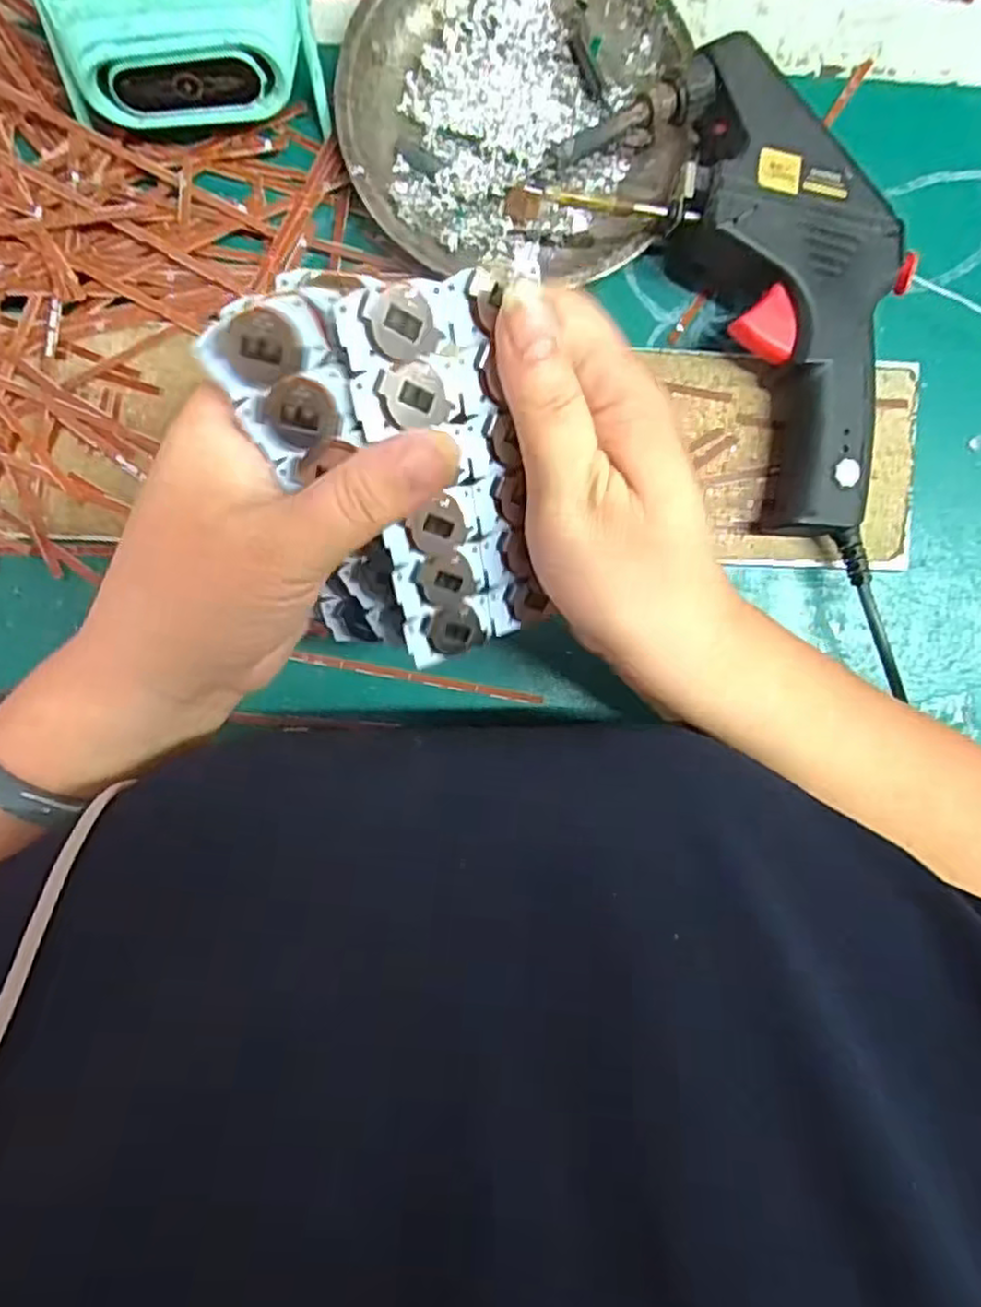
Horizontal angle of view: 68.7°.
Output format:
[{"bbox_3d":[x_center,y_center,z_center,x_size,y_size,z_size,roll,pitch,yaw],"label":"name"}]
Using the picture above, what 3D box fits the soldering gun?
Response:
[{"bbox_3d":[0.113,-0.145,0.291,0.107,0.043,0.190,-38,93,-2],"label":"soldering gun"}]

